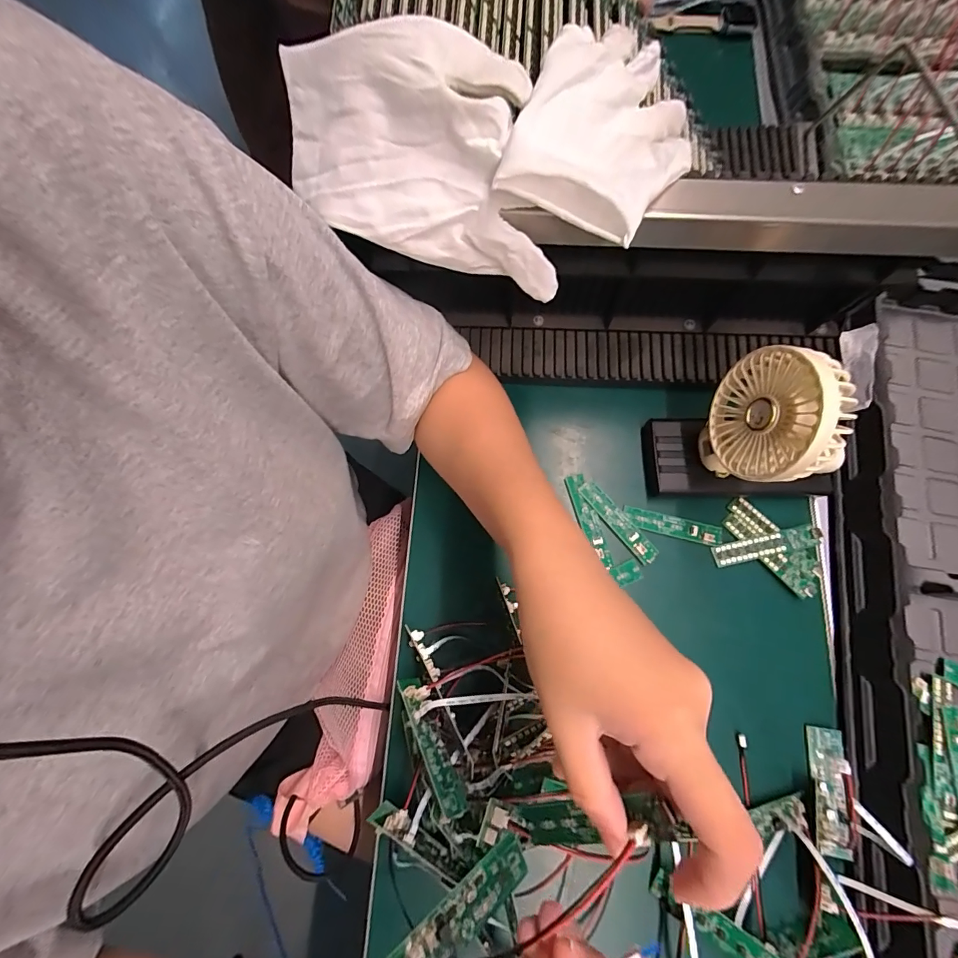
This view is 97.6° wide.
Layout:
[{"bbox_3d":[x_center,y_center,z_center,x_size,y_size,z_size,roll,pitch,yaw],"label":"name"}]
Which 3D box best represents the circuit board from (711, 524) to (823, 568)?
[{"bbox_3d":[0.242,0.056,0.352,0.086,0.010,0.020,-11,76,-1],"label":"circuit board"}]

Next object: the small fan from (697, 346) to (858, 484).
[{"bbox_3d":[0.199,-0.039,0.293,0.040,0.106,0.086,-3,76,-2],"label":"small fan"}]

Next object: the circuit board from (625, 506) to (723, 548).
[{"bbox_3d":[0.166,0.040,0.360,0.082,0.005,0.018,13,77,5],"label":"circuit board"}]

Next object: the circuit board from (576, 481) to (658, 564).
[{"bbox_3d":[0.118,0.037,0.361,0.017,0.005,0.084,-39,78,-8],"label":"circuit board"}]

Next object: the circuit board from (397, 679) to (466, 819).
[{"bbox_3d":[-0.030,0.168,0.269,0.005,0.019,0.082,-48,53,19],"label":"circuit board"}]

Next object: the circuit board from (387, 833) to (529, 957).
[{"bbox_3d":[-0.006,0.212,0.204,0.082,0.013,0.023,-5,71,-43],"label":"circuit board"}]

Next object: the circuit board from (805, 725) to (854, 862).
[{"bbox_3d":[0.259,0.230,0.310,0.024,0.009,0.081,7,76,4],"label":"circuit board"}]

